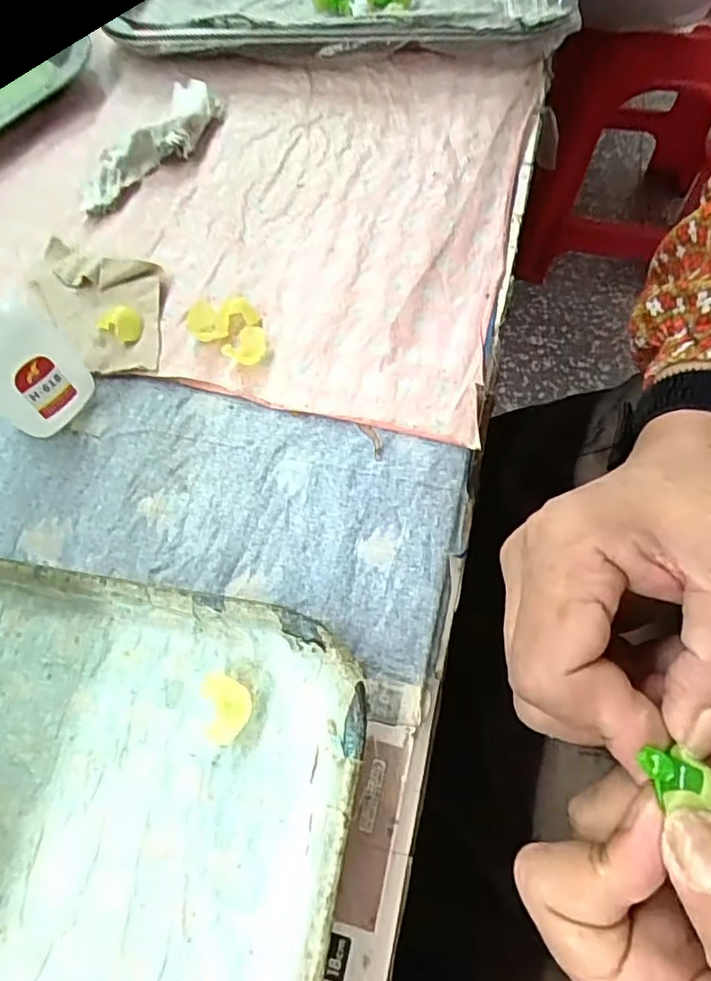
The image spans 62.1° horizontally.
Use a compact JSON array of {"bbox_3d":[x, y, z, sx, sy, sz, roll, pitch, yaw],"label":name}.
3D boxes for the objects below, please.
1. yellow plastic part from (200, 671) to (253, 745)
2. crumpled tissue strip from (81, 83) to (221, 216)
[{"bbox_3d":[-0.048,0.082,0.223,0.017,0.011,0.025,-11,66,-2],"label":"yellow plastic part"},{"bbox_3d":[-0.121,-0.205,0.353,0.039,0.019,0.107,23,70,12],"label":"crumpled tissue strip"}]

